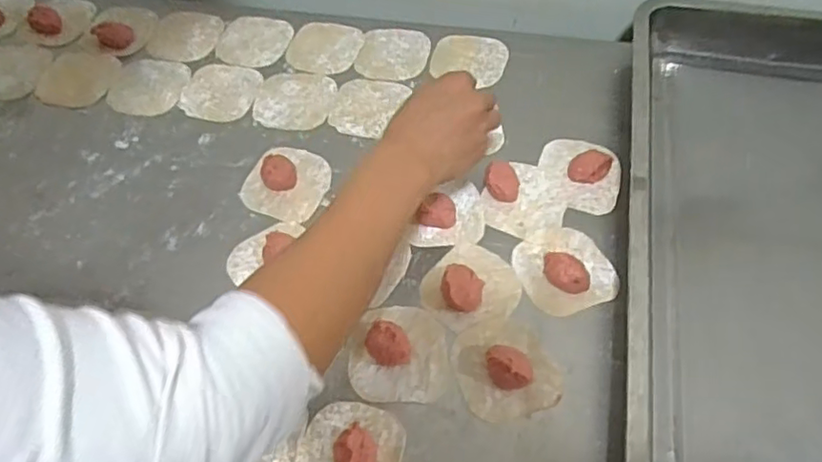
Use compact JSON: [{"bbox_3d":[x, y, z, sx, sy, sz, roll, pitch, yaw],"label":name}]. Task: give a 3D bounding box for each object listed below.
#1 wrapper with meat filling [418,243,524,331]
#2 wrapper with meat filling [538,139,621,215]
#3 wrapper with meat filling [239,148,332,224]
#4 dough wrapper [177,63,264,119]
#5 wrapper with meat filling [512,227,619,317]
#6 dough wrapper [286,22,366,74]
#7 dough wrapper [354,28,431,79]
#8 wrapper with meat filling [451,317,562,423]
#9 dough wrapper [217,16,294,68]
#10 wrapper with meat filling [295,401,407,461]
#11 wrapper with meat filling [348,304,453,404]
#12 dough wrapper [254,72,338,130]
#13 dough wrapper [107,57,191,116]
[{"bbox_3d":[0.052,0.045,0.528,0.072,0.018,0.077,0,58,0],"label":"wrapper with meat filling"},{"bbox_3d":[0.161,-0.058,0.590,0.076,0.017,0.078,16,60,10],"label":"wrapper with meat filling"},{"bbox_3d":[-0.120,-0.051,0.600,0.076,0.019,0.082,20,61,12],"label":"wrapper with meat filling"},{"bbox_3d":[-0.204,-0.150,0.668,0.080,0.004,0.074,10,59,7],"label":"dough wrapper"},{"bbox_3d":[0.134,0.029,0.539,0.075,0.019,0.080,0,58,0],"label":"wrapper with meat filling"},{"bbox_3d":[-0.095,-0.206,0.698,0.075,0.004,0.080,0,58,0],"label":"dough wrapper"},{"bbox_3d":[-0.018,-0.198,0.693,0.074,0.007,0.079,12,59,8],"label":"dough wrapper"},{"bbox_3d":[0.074,0.104,0.488,0.075,0.025,0.079,0,58,0],"label":"wrapper with meat filling"},{"bbox_3d":[-0.178,-0.216,0.706,0.078,0.004,0.080,0,58,0],"label":"dough wrapper"},{"bbox_3d":[-0.045,0.162,0.456,0.075,0.024,0.076,0,58,0],"label":"wrapper with meat filling"},{"bbox_3d":[-0.009,0.092,0.496,0.080,0.023,0.079,2,58,2],"label":"wrapper with meat filling"},{"bbox_3d":[-0.122,-0.139,0.657,0.079,0.004,0.076,6,59,4],"label":"dough wrapper"},{"bbox_3d":[-0.283,-0.157,0.672,0.079,0.005,0.078,0,58,0],"label":"dough wrapper"}]

